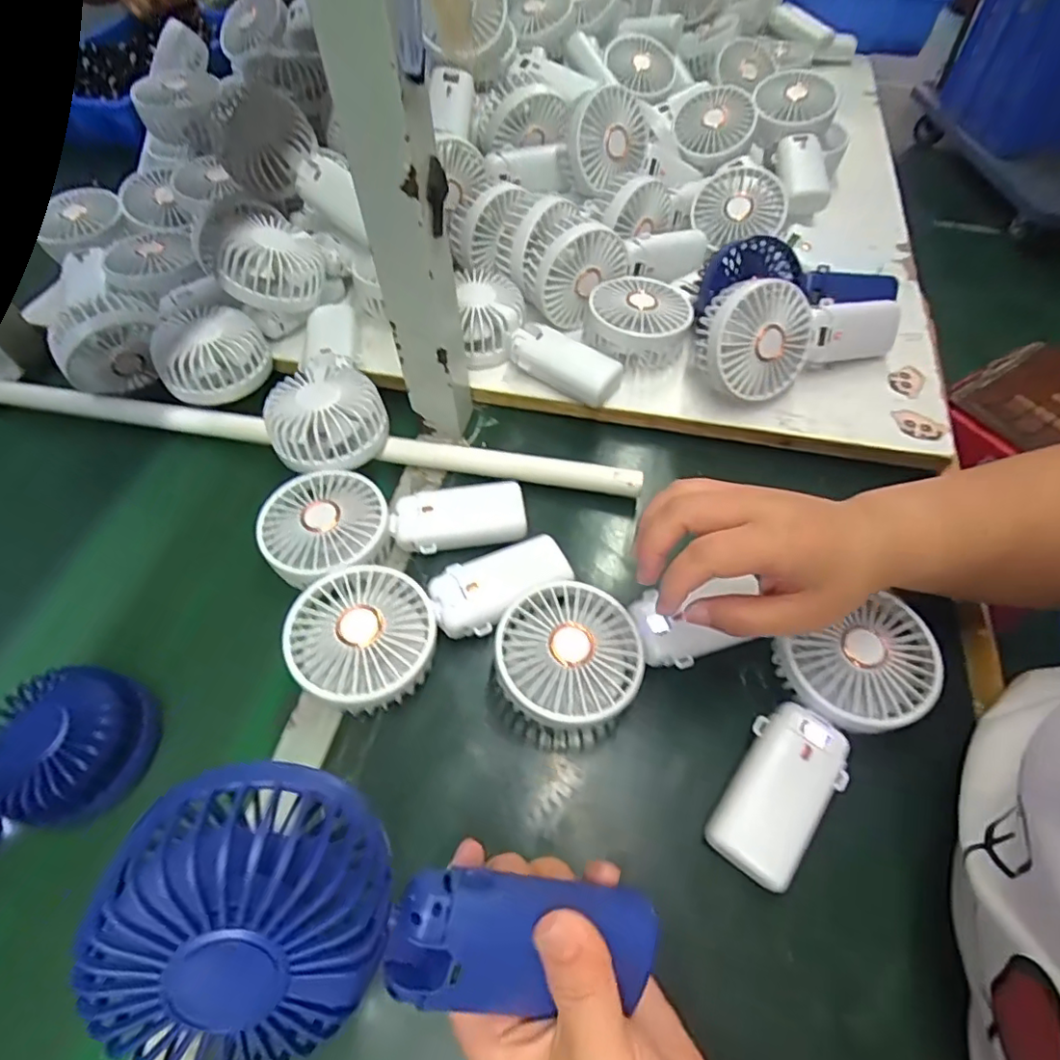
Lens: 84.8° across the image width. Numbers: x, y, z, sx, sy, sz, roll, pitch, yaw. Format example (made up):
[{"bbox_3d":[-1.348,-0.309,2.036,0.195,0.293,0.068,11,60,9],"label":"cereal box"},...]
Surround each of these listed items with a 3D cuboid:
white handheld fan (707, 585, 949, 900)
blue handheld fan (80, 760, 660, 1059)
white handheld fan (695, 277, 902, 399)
[{"bbox_3d":[0.165,0.110,0.343,0.175,0.051,0.079,-38,65,-21],"label":"white handheld fan"},{"bbox_3d":[-0.040,0.130,0.192,0.176,0.035,0.076,19,54,-18],"label":"blue handheld fan"},{"bbox_3d":[0.221,-0.162,0.470,0.176,0.088,0.059,-18,57,-12],"label":"white handheld fan"}]

